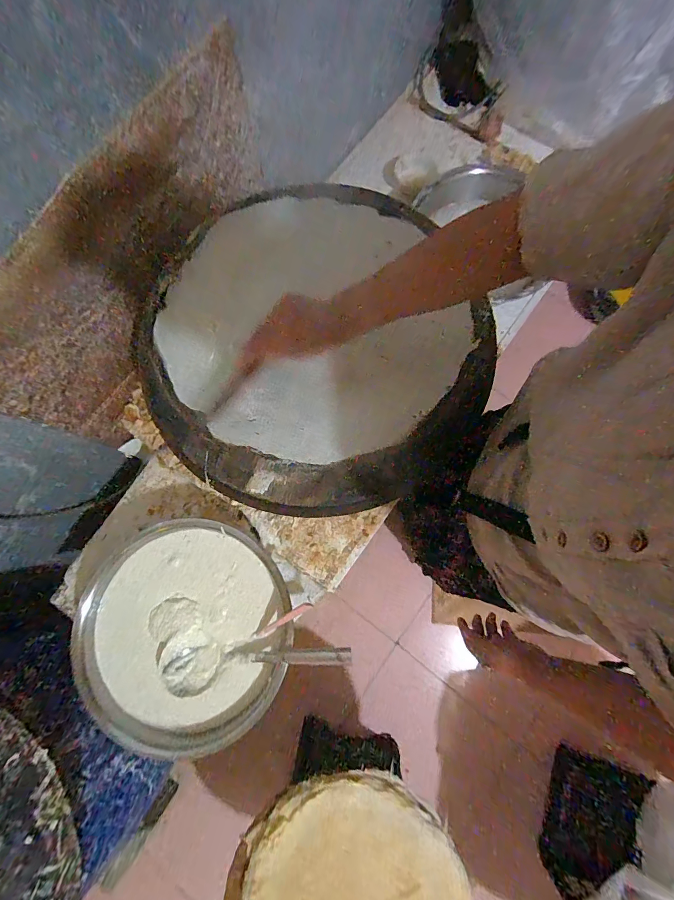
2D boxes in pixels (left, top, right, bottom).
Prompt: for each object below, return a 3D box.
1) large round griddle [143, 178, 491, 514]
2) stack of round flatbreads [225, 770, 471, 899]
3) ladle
[{"bbox_3d":[-0.033,-0.168,0.554,0.523,0.047,0.516,0,79,1],"label":"large round griddle"},{"bbox_3d":[0.022,0.877,0.712,0.479,0.126,0.401,-12,79,-2],"label":"stack of round flatbreads"},{"bbox_3d":[-0.154,0.391,0.644,0.345,0.080,0.117,3,79,2],"label":"ladle"}]

